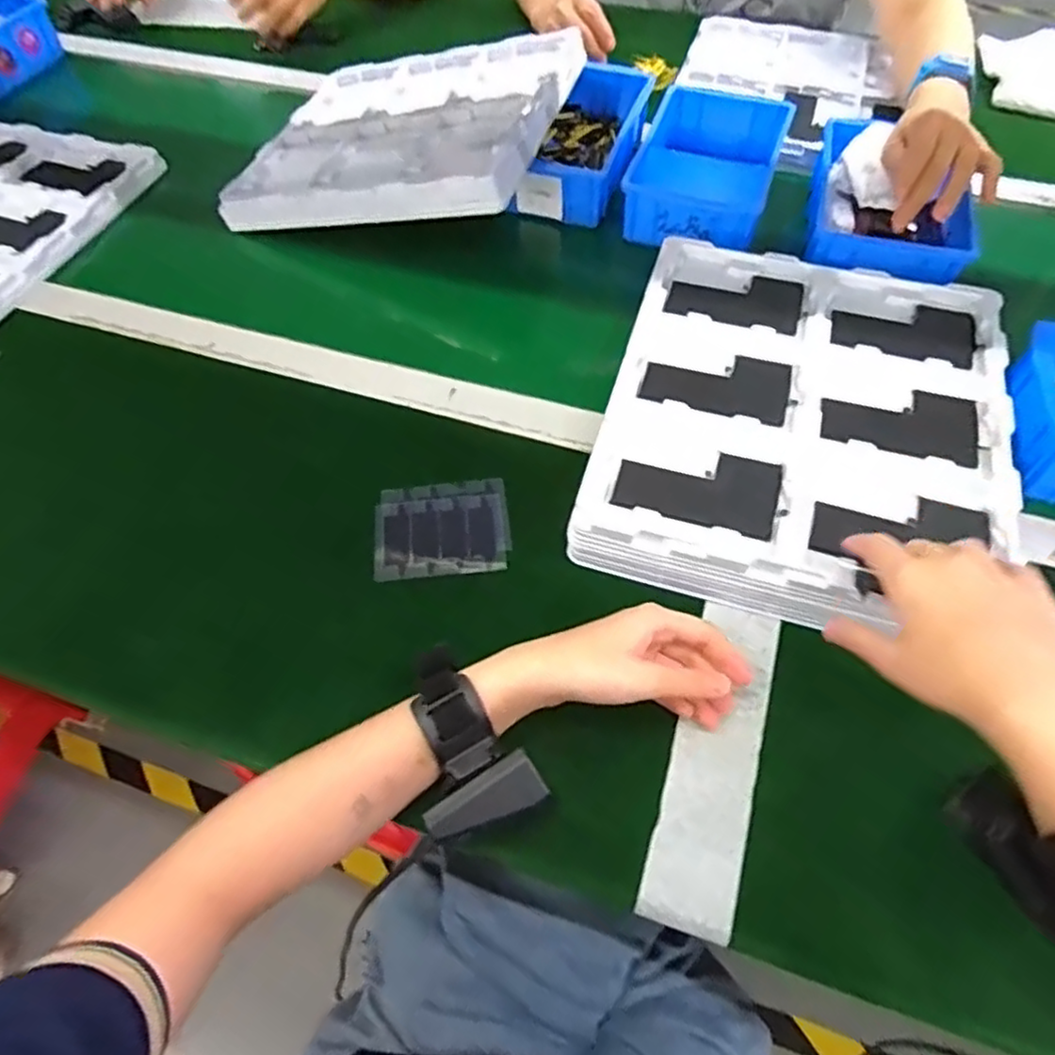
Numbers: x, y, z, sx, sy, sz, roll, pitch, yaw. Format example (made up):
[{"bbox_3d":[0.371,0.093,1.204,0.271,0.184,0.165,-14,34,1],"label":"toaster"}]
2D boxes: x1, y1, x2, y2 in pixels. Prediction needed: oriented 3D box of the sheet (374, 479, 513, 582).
[{"bbox_3d":[-0.063,0.001,0.495,0.098,0.010,0.074,-7,62,-2],"label":"sheet"}]

